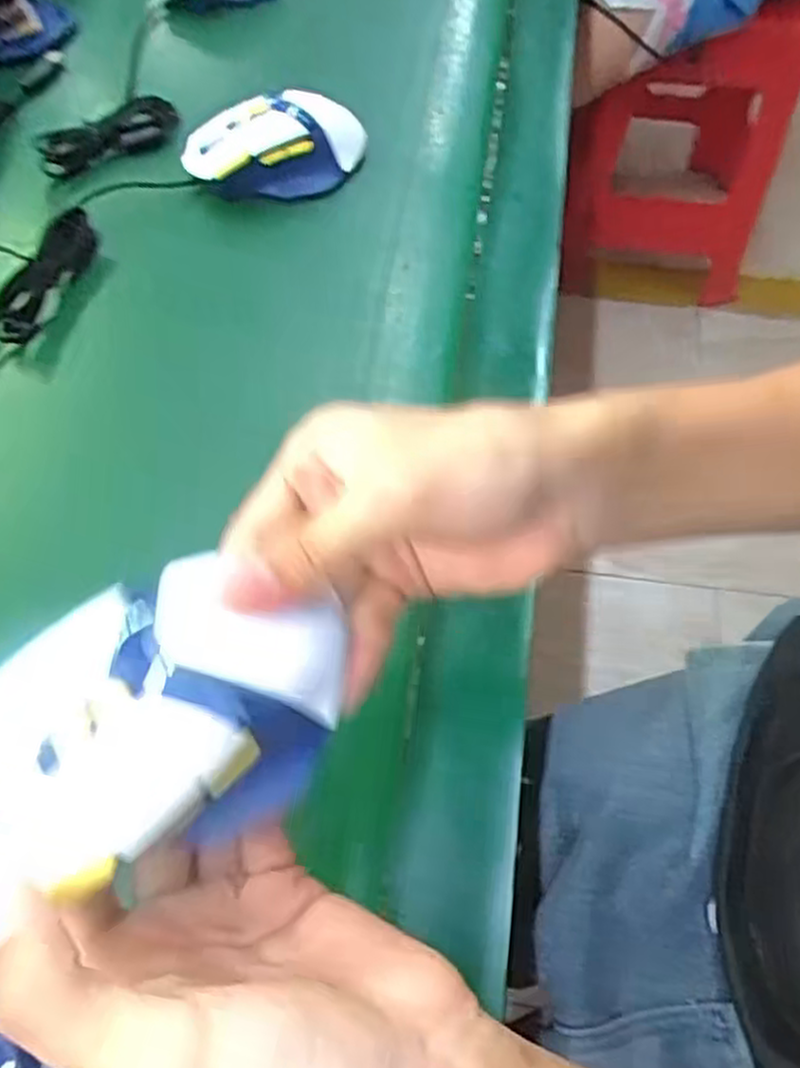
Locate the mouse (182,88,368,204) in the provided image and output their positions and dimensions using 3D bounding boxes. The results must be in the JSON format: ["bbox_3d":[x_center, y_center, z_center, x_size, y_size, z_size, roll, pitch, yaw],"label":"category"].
[{"bbox_3d":[-0.083,-0.257,0.498,0.120,0.041,0.054,-1,61,-4],"label":"mouse"}]

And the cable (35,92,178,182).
[{"bbox_3d":[-0.201,-0.276,0.525,0.099,0.019,0.037,-30,62,-16],"label":"cable"}]

